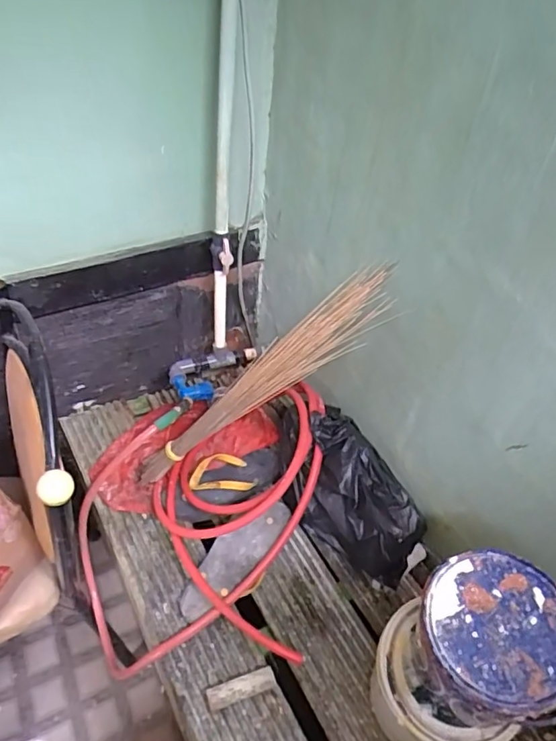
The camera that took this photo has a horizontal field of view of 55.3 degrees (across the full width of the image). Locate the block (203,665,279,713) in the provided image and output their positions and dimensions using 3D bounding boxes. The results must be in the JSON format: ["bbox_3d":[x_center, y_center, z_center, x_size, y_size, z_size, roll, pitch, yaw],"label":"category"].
[{"bbox_3d":[-0.056,0.491,0.815,0.106,0.030,0.030,-11,50,-16],"label":"block"}]

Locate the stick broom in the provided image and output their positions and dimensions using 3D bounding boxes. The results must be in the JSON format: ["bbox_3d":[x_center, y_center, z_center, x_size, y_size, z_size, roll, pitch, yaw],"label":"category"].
[{"bbox_3d":[-0.043,0.034,0.917,0.090,0.607,0.060,30,33,-39],"label":"stick broom"}]

